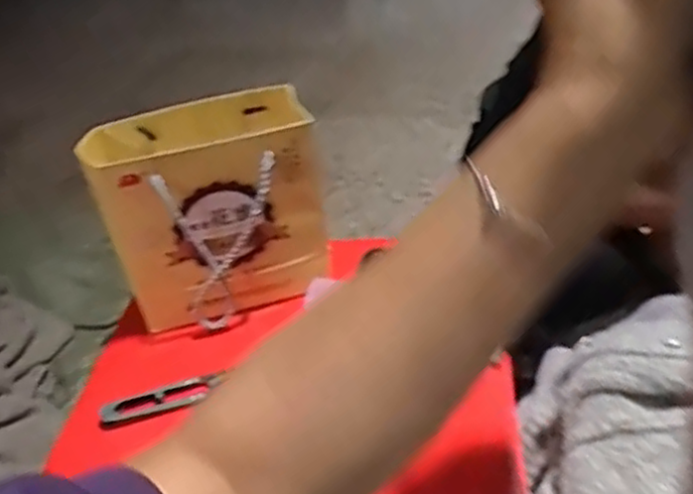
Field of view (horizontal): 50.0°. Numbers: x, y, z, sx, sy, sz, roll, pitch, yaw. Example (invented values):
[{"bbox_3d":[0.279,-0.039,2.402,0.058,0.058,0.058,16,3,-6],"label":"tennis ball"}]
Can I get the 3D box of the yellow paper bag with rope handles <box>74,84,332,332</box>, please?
[{"bbox_3d":[-0.104,-0.029,0.586,0.165,0.148,0.090,-12,35,-6],"label":"yellow paper bag with rope handles"}]

